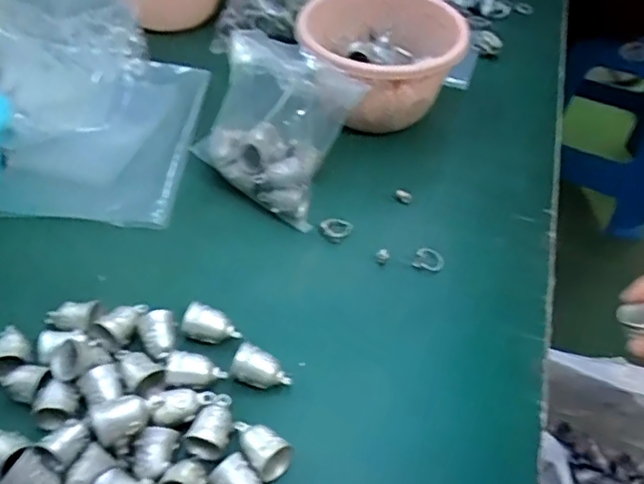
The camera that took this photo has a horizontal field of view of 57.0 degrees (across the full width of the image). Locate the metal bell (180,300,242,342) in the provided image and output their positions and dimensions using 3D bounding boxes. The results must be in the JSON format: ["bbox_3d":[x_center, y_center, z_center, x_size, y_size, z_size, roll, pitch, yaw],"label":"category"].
[{"bbox_3d":[-0.075,0.057,0.399,0.039,0.020,0.019,13,48,9],"label":"metal bell"}]

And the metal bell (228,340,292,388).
[{"bbox_3d":[-0.038,0.081,0.378,0.037,0.017,0.022,19,49,15],"label":"metal bell"}]

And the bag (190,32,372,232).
[{"bbox_3d":[-0.042,-0.104,0.487,0.131,0.108,0.093,29,53,23],"label":"bag"}]

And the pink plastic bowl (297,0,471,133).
[{"bbox_3d":[0.049,-0.169,0.554,0.136,0.094,0.148,1,47,-1],"label":"pink plastic bowl"}]

